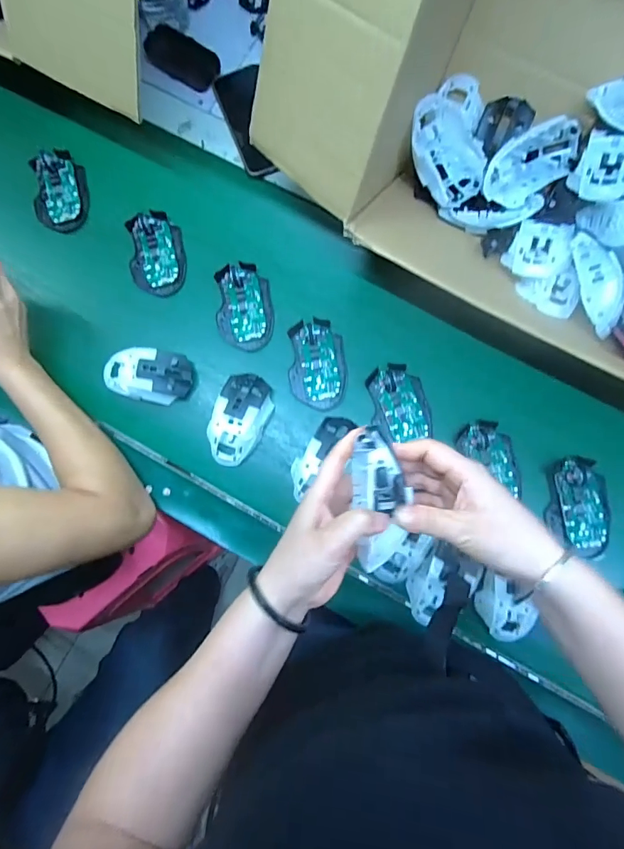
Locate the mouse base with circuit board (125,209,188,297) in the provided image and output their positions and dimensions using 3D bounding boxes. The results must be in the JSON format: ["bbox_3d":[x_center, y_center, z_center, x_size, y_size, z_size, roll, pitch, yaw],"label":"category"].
[{"bbox_3d":[-0.210,-0.232,0.586,0.073,0.016,0.113,-5,83,2],"label":"mouse base with circuit board"}]

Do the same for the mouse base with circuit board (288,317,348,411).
[{"bbox_3d":[0.007,-0.077,0.556,0.071,0.014,0.114,-1,83,2],"label":"mouse base with circuit board"}]

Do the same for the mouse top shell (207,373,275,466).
[{"bbox_3d":[-0.091,-0.006,0.542,0.061,0.032,0.115,17,84,4],"label":"mouse top shell"}]

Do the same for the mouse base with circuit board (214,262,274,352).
[{"bbox_3d":[-0.089,-0.154,0.568,0.072,0.013,0.111,-8,83,1],"label":"mouse base with circuit board"}]

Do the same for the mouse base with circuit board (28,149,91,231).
[{"bbox_3d":[-0.351,-0.325,0.599,0.072,0.017,0.115,-1,83,2],"label":"mouse base with circuit board"}]

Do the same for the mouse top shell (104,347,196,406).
[{"bbox_3d":[-0.213,-0.063,0.550,0.113,0.028,0.064,5,83,3],"label":"mouse top shell"}]

